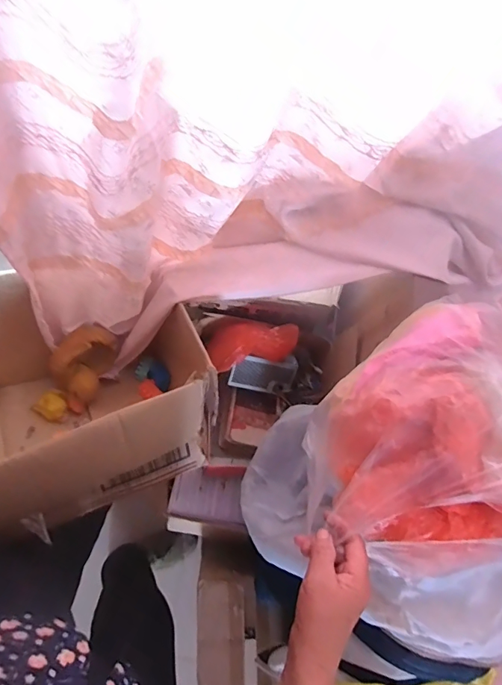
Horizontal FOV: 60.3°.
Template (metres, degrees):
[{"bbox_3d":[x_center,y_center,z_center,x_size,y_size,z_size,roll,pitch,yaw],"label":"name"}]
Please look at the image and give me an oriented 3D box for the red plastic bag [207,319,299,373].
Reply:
[{"bbox_3d":[-0.009,0.002,0.974,0.221,0.096,0.120,-8,73,24],"label":"red plastic bag"}]

